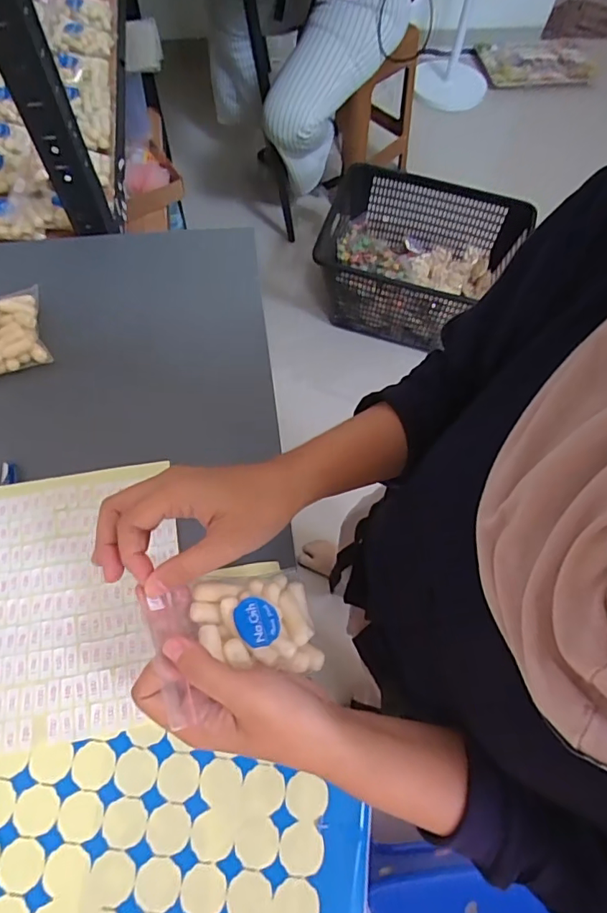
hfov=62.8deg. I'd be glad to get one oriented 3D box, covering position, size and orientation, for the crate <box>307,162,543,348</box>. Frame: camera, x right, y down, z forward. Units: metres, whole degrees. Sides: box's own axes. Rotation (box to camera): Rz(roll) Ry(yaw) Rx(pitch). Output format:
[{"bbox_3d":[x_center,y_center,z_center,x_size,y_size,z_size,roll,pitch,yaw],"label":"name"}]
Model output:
[{"bbox_3d":[0.327,-0.586,1.510,0.558,0.239,0.449,21,67,8],"label":"crate"}]

